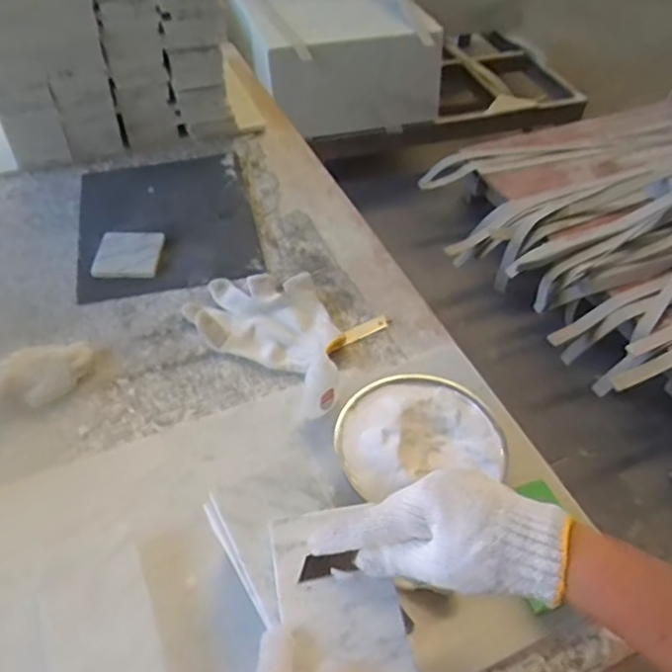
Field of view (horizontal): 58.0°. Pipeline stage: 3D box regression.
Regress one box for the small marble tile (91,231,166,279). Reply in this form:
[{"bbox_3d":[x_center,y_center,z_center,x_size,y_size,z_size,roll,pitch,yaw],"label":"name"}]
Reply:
[{"bbox_3d":[-0.263,-0.105,0.770,0.080,0.008,0.079,2,48,-1],"label":"small marble tile"}]

